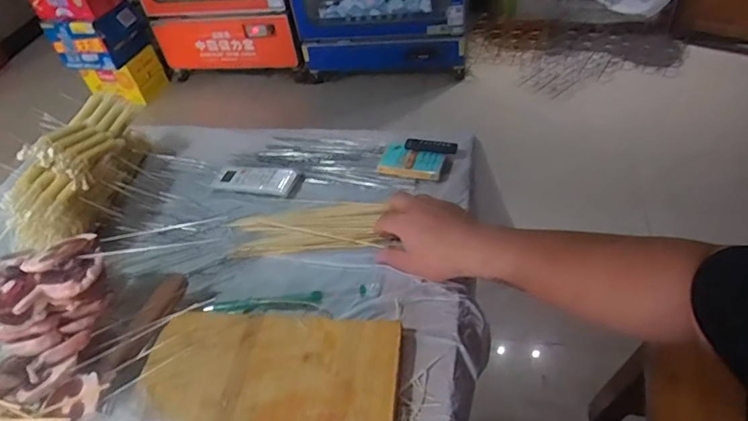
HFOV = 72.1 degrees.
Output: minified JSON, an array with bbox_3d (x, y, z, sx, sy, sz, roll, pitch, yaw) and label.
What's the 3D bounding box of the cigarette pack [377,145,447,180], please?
[{"bbox_3d":[0.055,-0.069,0.764,0.092,0.024,0.053,12,49,22],"label":"cigarette pack"}]

